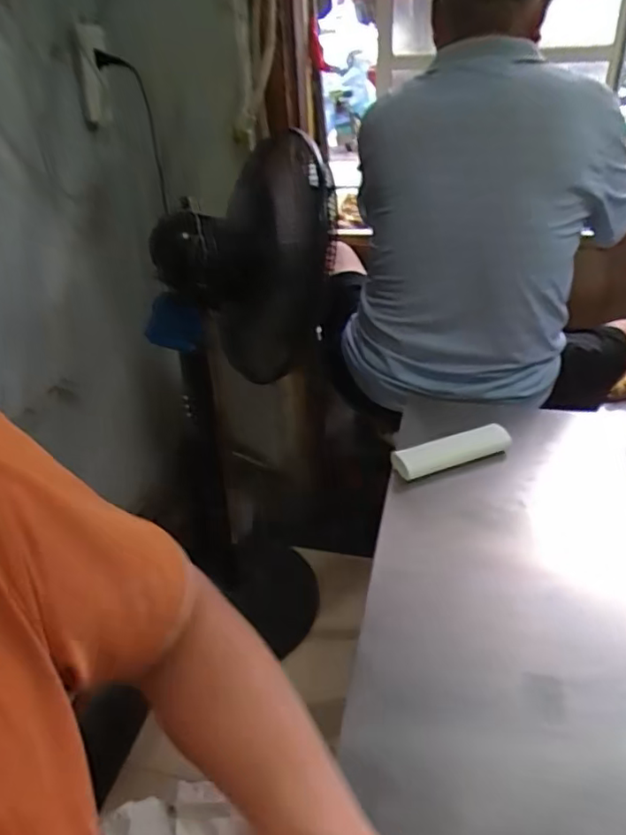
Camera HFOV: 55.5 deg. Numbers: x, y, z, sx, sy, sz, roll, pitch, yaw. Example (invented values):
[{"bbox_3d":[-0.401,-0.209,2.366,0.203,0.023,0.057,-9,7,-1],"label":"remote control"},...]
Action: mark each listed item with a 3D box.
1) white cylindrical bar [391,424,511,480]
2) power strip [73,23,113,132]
[{"bbox_3d":[0.189,0.047,0.818,0.172,0.031,0.046,-13,34,-13],"label":"white cylindrical bar"},{"bbox_3d":[-0.407,-0.629,1.104,0.056,0.229,0.032,-17,70,-21],"label":"power strip"}]

